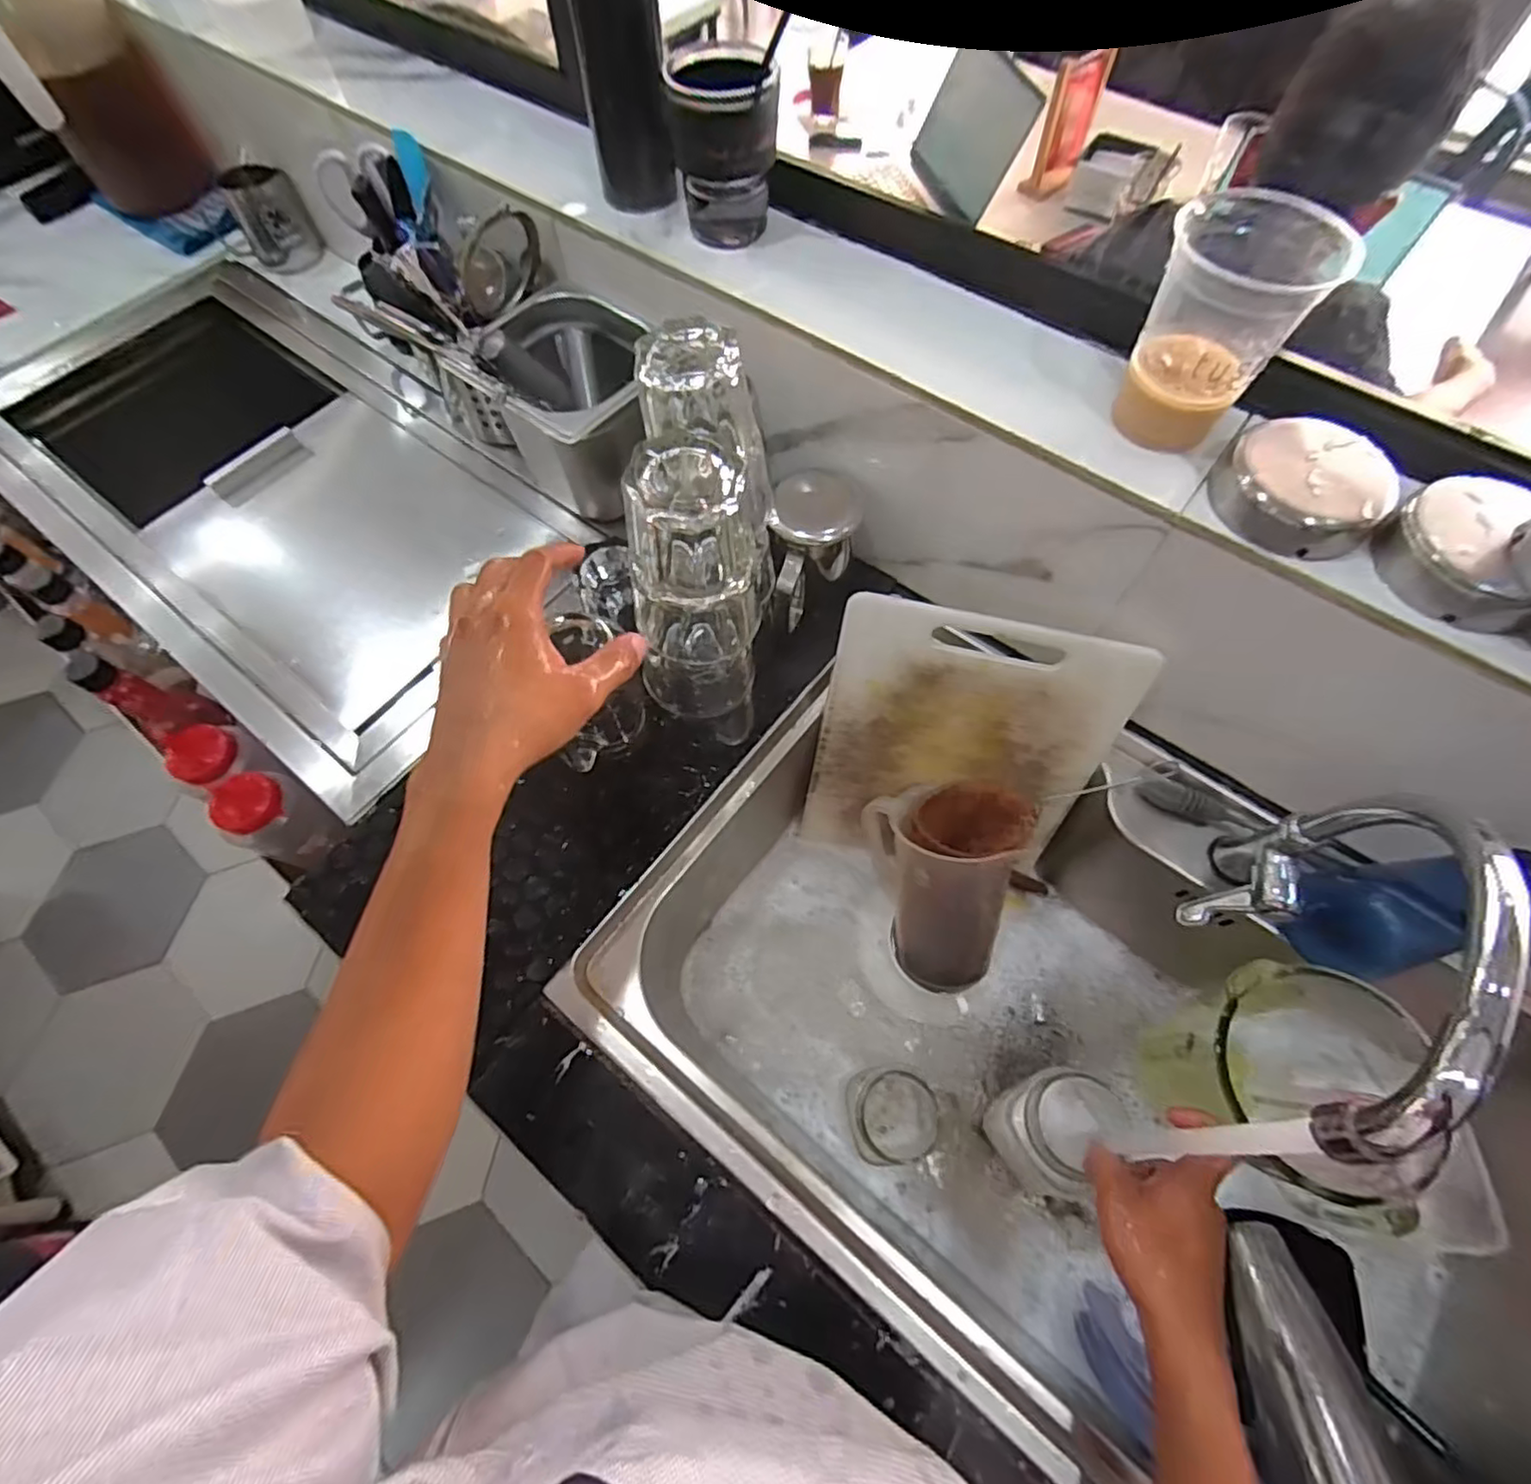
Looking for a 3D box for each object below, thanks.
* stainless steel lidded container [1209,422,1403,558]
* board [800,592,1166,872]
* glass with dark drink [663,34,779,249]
[{"bbox_3d":[0.339,-0.162,0.431,0.081,0.033,0.087,0,65,1],"label":"stainless steel lidded container"},{"bbox_3d":[0.176,0.013,0.638,0.249,0.296,0.017,11,43,7],"label":"board"},{"bbox_3d":[-0.031,-0.490,0.565,0.089,0.120,0.076,-4,65,-1],"label":"glass with dark drink"}]

